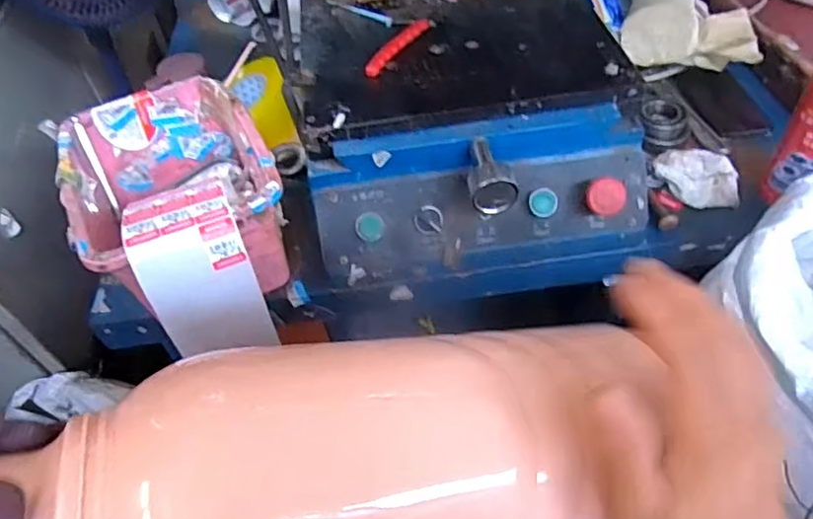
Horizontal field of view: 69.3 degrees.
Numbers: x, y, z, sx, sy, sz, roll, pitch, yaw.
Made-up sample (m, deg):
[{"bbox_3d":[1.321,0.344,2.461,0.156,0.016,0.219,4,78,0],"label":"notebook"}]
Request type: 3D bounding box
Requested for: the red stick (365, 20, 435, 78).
[{"bbox_3d":[-0.008,-0.216,0.599,0.019,0.018,0.099,31,59,27],"label":"red stick"}]

